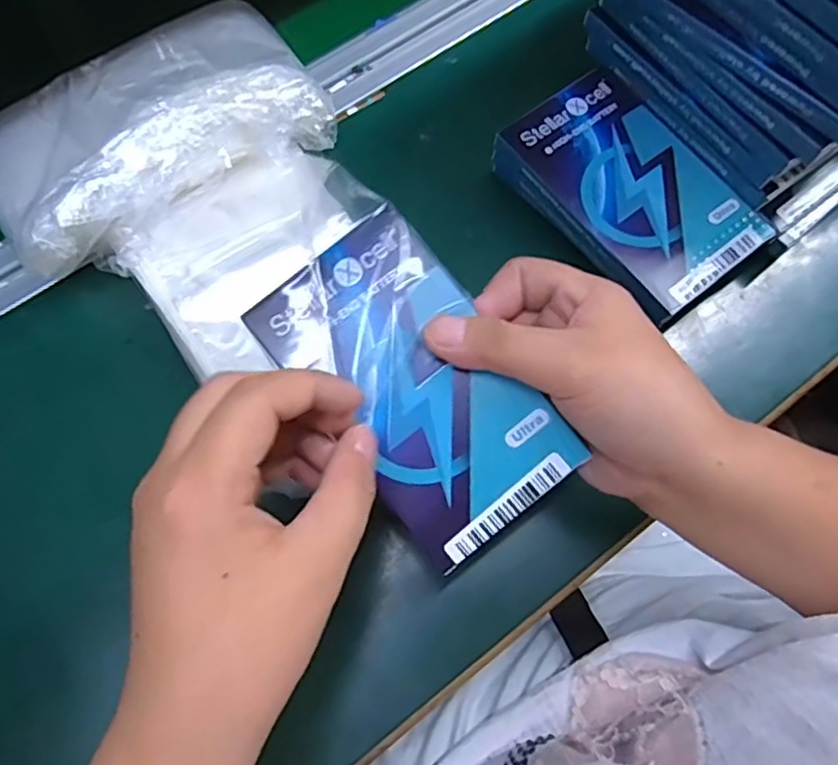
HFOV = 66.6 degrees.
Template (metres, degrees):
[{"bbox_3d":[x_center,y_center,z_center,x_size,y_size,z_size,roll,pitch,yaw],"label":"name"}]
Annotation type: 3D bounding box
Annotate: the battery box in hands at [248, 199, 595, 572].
[{"bbox_3d":[-0.001,0.002,0.261,0.075,0.018,0.133,-35,88,-11],"label":"battery box in hands"}]

